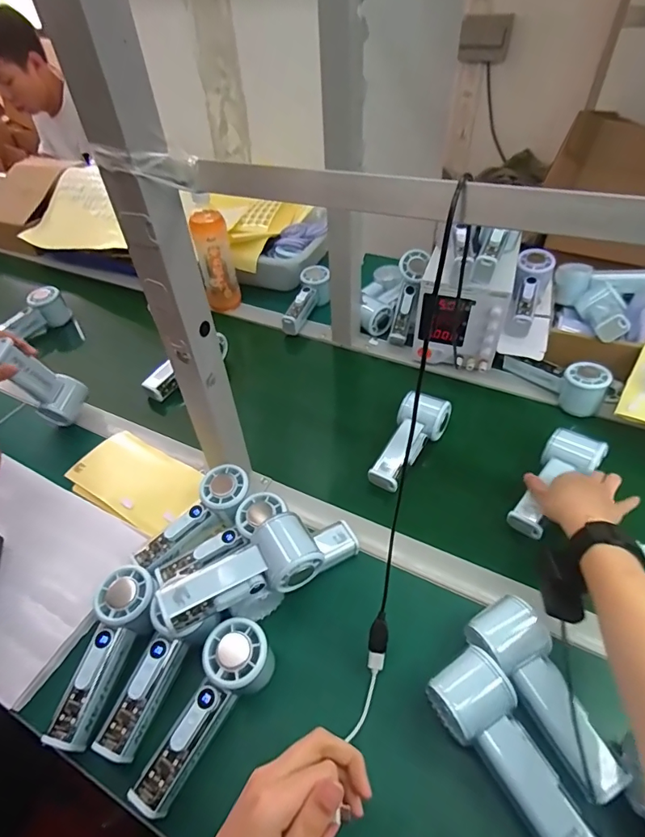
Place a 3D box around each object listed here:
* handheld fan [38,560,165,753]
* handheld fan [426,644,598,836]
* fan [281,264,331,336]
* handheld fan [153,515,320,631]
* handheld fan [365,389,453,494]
[{"bbox_3d":[-0.199,0.220,0.425,0.060,0.034,0.150,10,63,14],"label":"handheld fan"},{"bbox_3d":[0.154,0.269,0.365,0.061,0.054,0.149,-29,51,-22],"label":"handheld fan"},{"bbox_3d":[-0.032,-0.227,0.861,0.055,0.054,0.174,17,62,19],"label":"fan"},{"bbox_3d":[-0.075,0.151,0.433,0.148,0.056,0.057,-27,50,-20],"label":"handheld fan"},{"bbox_3d":[0.113,0.032,0.612,0.058,0.046,0.146,28,73,27],"label":"handheld fan"}]

